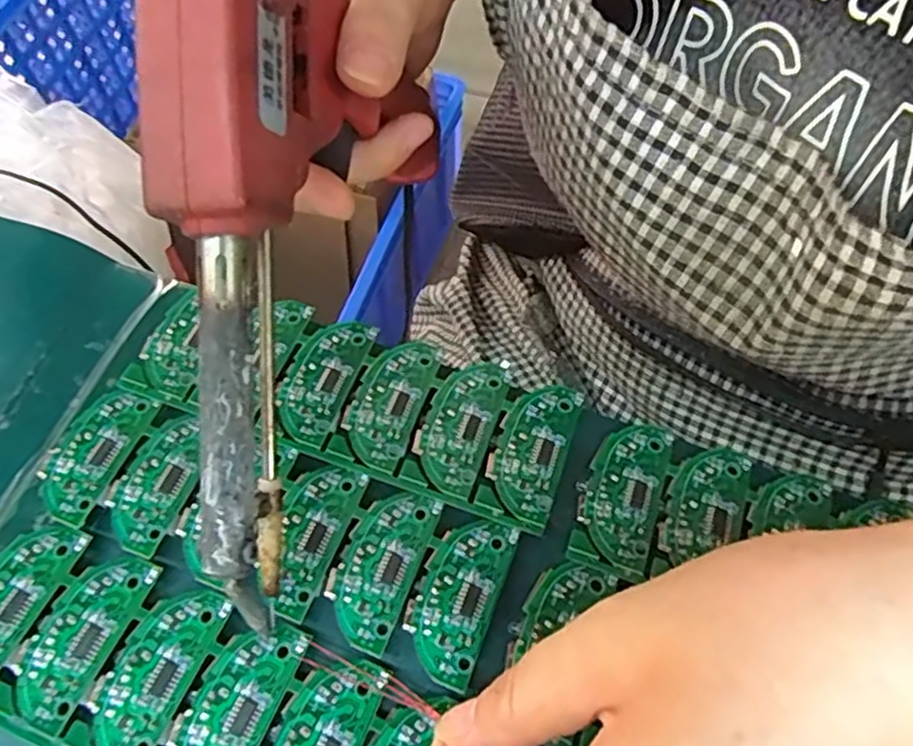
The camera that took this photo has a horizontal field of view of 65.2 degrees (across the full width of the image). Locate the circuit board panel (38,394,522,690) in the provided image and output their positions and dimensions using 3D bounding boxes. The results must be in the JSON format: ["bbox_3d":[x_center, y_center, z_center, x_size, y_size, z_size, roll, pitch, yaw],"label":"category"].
[{"bbox_3d":[-0.056,0.043,0.212,0.141,0.004,0.045,19,64,10],"label":"circuit board panel"}]

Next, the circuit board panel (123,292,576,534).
[{"bbox_3d":[-0.034,0.005,0.232,0.141,0.004,0.048,18,64,10],"label":"circuit board panel"}]

